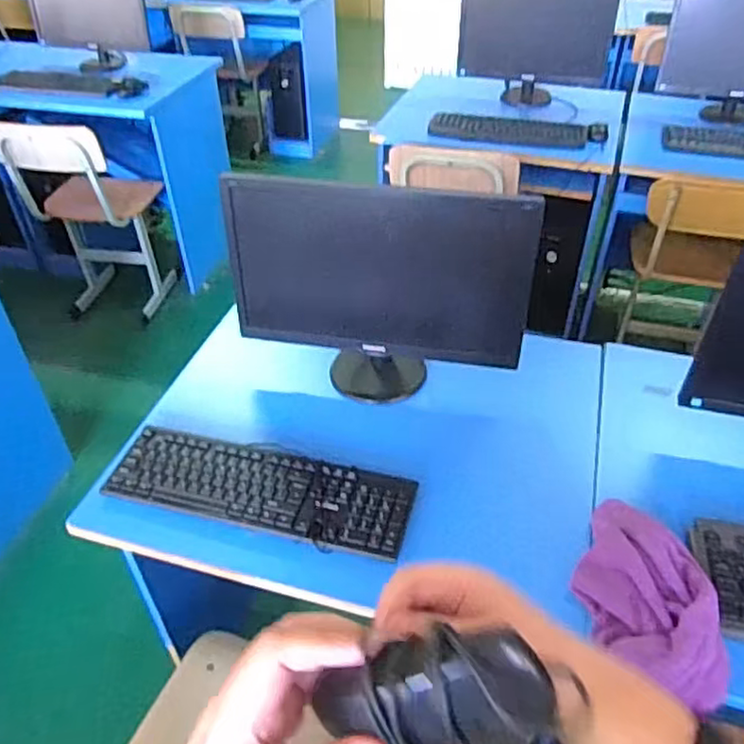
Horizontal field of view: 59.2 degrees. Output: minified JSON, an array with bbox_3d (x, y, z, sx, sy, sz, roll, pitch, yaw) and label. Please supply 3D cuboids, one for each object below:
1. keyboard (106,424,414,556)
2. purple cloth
[{"bbox_3d":[-0.157,0.160,0.915,0.421,0.022,0.123,10,41,11],"label":"keyboard"},{"bbox_3d":[0.338,0.266,0.781,0.180,0.059,0.178,21,44,22],"label":"purple cloth"}]

